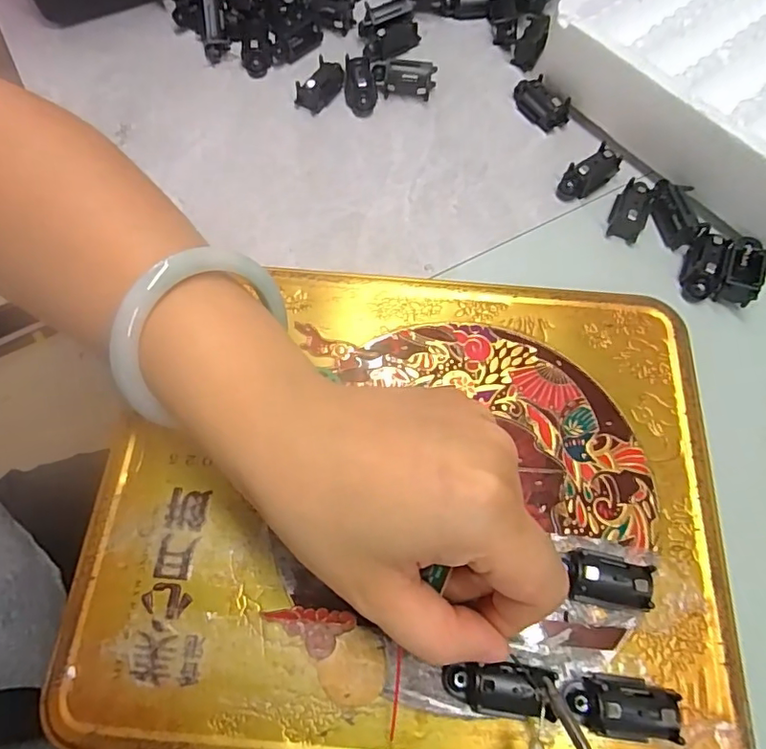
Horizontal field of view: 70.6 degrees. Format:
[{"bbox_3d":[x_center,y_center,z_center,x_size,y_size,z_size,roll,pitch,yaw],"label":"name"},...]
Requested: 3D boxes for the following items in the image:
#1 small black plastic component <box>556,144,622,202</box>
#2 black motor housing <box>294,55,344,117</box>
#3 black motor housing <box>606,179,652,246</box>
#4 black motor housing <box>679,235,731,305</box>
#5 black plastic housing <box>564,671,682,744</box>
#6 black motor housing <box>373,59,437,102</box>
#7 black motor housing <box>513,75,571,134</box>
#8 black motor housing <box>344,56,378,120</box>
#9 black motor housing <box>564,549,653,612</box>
[{"bbox_3d":[0.108,-0.105,0.284,0.034,0.013,0.017,-41,73,-17],"label":"small black plastic component"},{"bbox_3d":[-0.035,-0.164,0.309,0.018,0.014,0.030,33,70,13],"label":"black motor housing"},{"bbox_3d":[0.126,-0.083,0.275,0.017,0.013,0.028,25,68,10],"label":"black motor housing"},{"bbox_3d":[0.155,-0.052,0.262,0.016,0.015,0.031,25,68,10],"label":"black motor housing"},{"bbox_3d":[0.078,0.109,0.177,0.033,0.014,0.018,6,66,2],"label":"black plastic housing"},{"bbox_3d":[0.012,-0.168,0.308,0.034,0.017,0.012,4,66,1],"label":"black motor housing"},{"bbox_3d":[0.088,-0.154,0.305,0.017,0.013,0.035,-31,70,-14],"label":"black motor housing"},{"bbox_3d":[-0.013,-0.165,0.306,0.017,0.012,0.035,-9,81,-5],"label":"black motor housing"},{"bbox_3d":[0.078,0.073,0.192,0.029,0.016,0.015,8,66,3],"label":"black motor housing"}]

